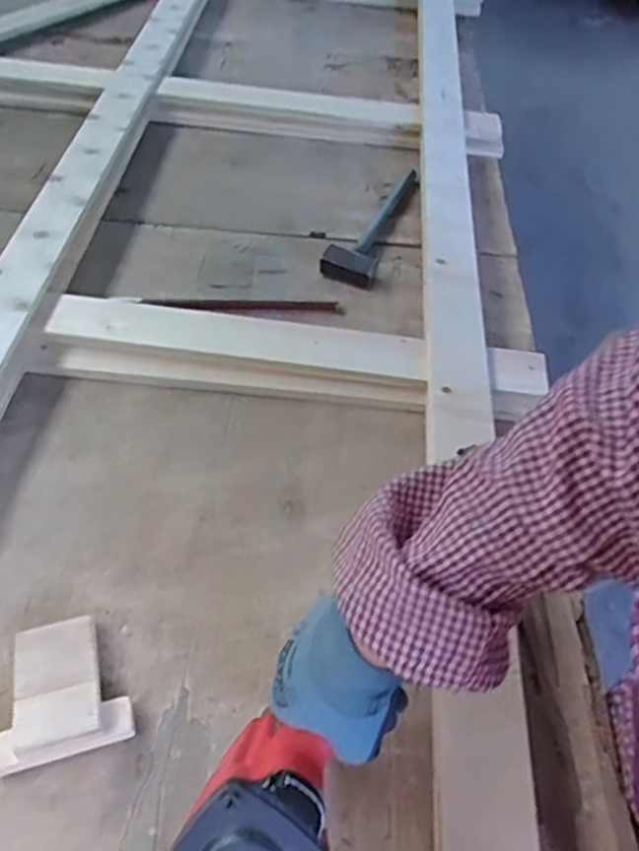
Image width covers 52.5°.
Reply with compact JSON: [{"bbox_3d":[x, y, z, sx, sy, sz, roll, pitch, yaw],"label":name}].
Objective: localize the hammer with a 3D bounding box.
[{"bbox_3d":[0.083,-0.330,1.032,0.079,0.033,0.294,17,53,7],"label":"hammer"}]

